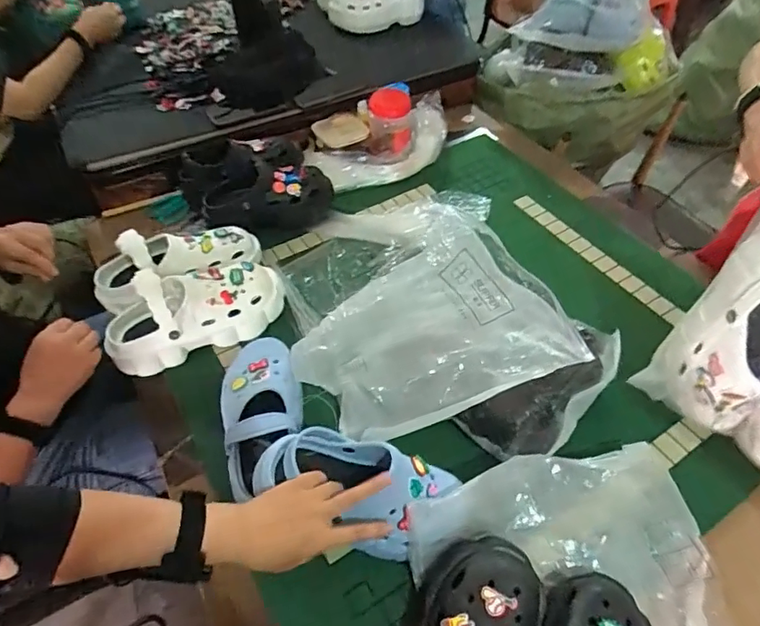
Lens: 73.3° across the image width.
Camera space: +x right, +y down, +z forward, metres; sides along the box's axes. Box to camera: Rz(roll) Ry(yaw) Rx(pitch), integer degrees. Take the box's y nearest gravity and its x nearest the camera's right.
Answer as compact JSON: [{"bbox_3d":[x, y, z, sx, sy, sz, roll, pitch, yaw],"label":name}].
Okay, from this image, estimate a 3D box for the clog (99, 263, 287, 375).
[{"bbox_3d":[-0.284,-0.004,0.808,0.270,0.132,0.118,-21,55,-16],"label":"clog"}]

